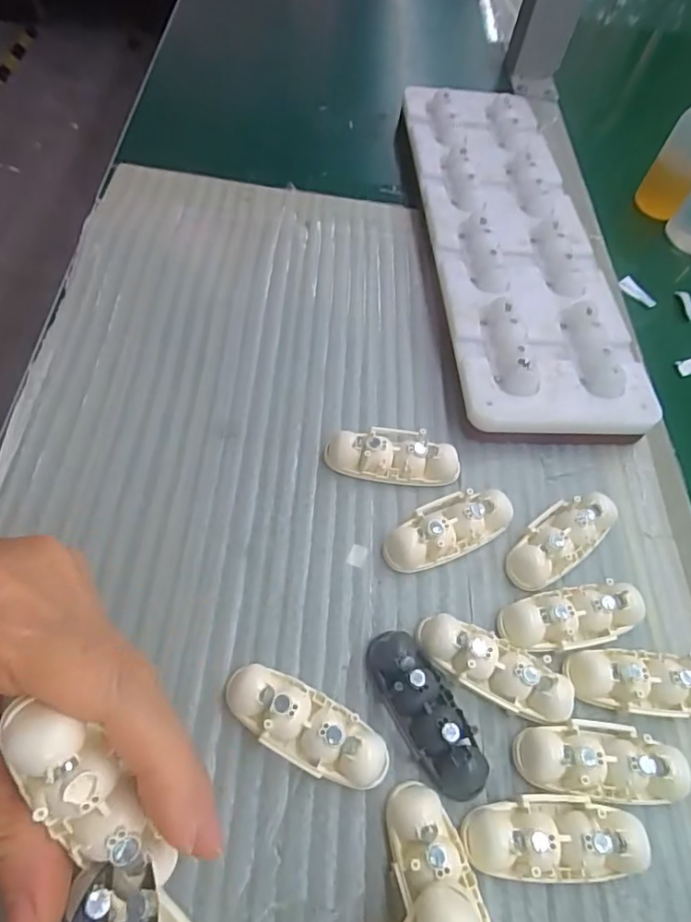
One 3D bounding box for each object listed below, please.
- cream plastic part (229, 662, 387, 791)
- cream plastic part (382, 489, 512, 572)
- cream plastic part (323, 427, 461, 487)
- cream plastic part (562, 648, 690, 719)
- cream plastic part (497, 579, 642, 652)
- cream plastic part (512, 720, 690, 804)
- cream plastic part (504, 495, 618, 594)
[{"bbox_3d":[-0.015,0.095,0.206,0.061,0.015,0.025,28,59,11],"label":"cream plastic part"},{"bbox_3d":[0.046,0.028,0.253,0.061,0.013,0.024,-22,63,-19],"label":"cream plastic part"},{"bbox_3d":[0.023,-0.005,0.268,0.061,0.014,0.026,10,58,0],"label":"cream plastic part"},{"bbox_3d":[0.118,0.087,0.226,0.063,0.014,0.023,7,58,-2],"label":"cream plastic part"},{"bbox_3d":[0.094,0.064,0.238,0.060,0.014,0.024,-2,58,-8],"label":"cream plastic part"},{"bbox_3d":[0.094,0.109,0.209,0.061,0.014,0.025,8,58,-2],"label":"cream plastic part"},{"bbox_3d":[0.097,0.034,0.257,0.059,0.012,0.024,-32,67,-23],"label":"cream plastic part"}]

